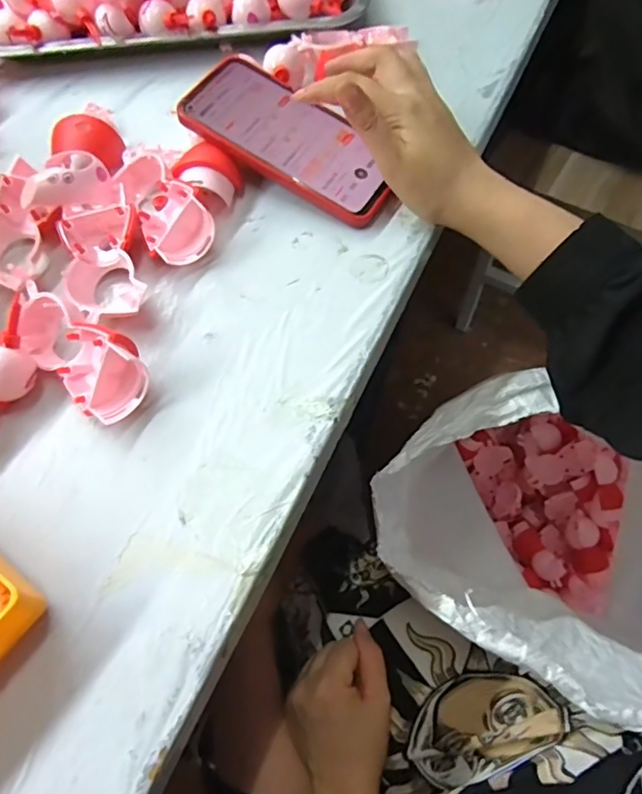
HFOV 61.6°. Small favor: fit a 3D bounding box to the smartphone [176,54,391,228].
[{"bbox_3d":[-0.023,-0.190,0.397,0.166,0.011,0.076,39,70,7],"label":"smartphone"}]

